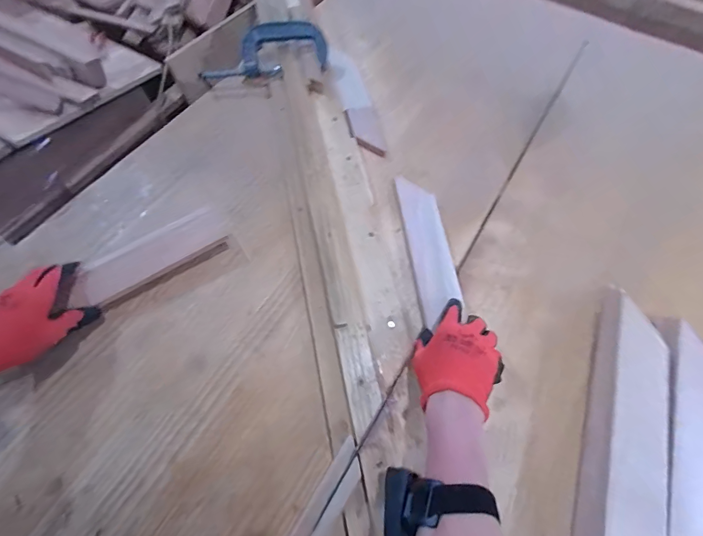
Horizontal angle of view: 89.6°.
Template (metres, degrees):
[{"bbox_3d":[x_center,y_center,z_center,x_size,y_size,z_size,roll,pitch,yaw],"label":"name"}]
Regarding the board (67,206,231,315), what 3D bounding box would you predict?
[{"bbox_3d":[-0.293,-0.014,0.533,0.216,0.041,0.062,-33,68,-19],"label":"board"}]

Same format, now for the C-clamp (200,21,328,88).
[{"bbox_3d":[-0.178,-0.433,0.713,0.256,0.092,0.024,-11,23,-7],"label":"C-clamp"}]

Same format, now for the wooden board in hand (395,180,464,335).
[{"bbox_3d":[0.123,-0.040,0.577,0.065,0.015,0.274,-3,57,-3],"label":"wooden board in hand"}]

